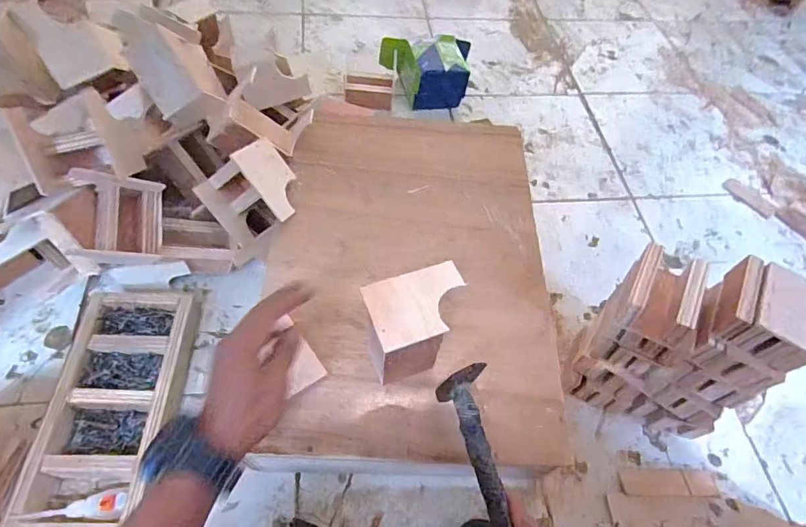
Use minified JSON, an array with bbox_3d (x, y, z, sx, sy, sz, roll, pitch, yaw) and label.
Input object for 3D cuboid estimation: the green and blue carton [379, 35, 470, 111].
[{"bbox_3d":[0.049,-0.399,0.961,0.187,0.106,0.148,-2,58,-4],"label":"green and blue carton"}]

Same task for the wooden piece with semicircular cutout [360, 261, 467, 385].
[{"bbox_3d":[0.013,0.069,0.489,0.098,0.102,0.086,-10,59,-11],"label":"wooden piece with semicircular cutout"}]

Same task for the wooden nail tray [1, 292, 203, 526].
[{"bbox_3d":[-0.353,0.218,0.554,0.144,0.047,0.401,0,58,-3],"label":"wooden nail tray"}]

